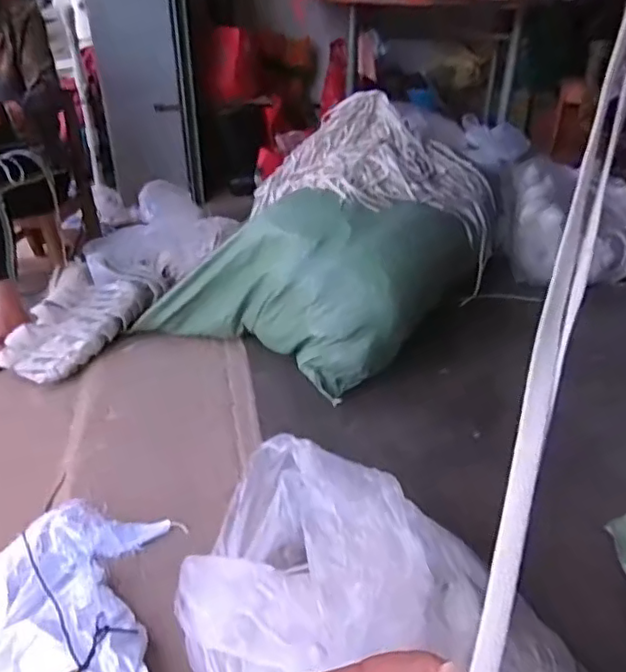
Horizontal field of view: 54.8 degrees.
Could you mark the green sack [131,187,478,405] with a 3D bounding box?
[{"bbox_3d":[-0.016,-0.117,1.444,0.846,0.355,0.385,-1,32,-2],"label":"green sack"}]

